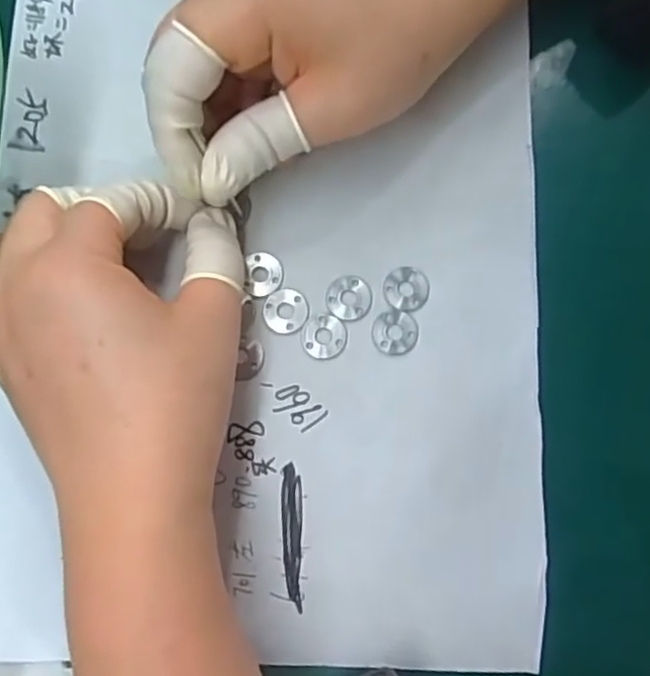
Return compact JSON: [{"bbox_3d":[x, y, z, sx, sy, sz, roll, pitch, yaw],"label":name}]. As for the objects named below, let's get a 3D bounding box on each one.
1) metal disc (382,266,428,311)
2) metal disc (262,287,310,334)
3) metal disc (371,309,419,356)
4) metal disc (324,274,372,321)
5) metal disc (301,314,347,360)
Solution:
[{"bbox_3d":[0.031,-0.019,0.250,0.016,0.004,0.017,0,80,-1],"label":"metal disc"},{"bbox_3d":[-0.015,-0.010,0.247,0.017,0.004,0.017,0,80,-1],"label":"metal disc"},{"bbox_3d":[0.026,-0.002,0.246,0.017,0.004,0.017,7,80,0],"label":"metal disc"},{"bbox_3d":[0.009,-0.016,0.248,0.017,0.004,0.017,0,80,-1],"label":"metal disc"},{"bbox_3d":[0.000,-0.001,0.245,0.016,0.004,0.017,0,80,-1],"label":"metal disc"}]

